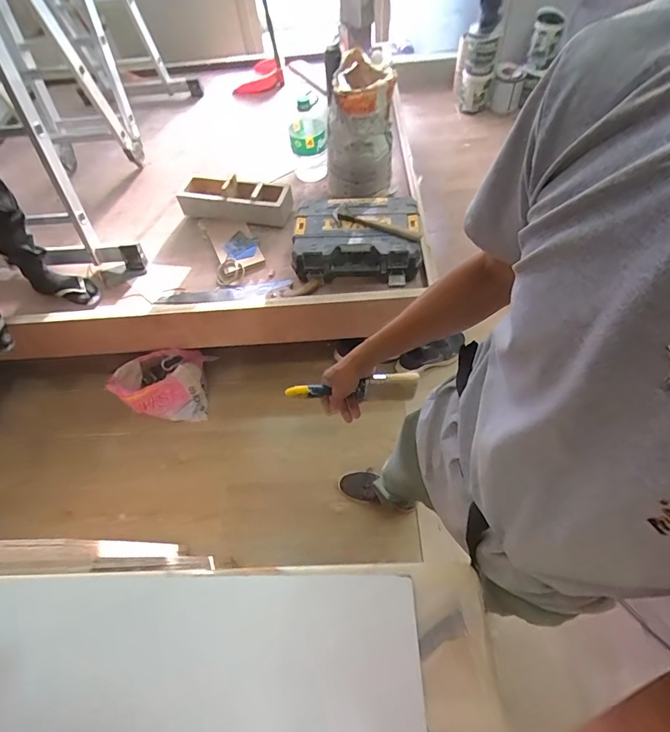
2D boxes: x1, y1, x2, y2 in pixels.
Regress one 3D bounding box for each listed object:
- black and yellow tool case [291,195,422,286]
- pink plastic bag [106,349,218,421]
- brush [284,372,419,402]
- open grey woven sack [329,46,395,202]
[{"bbox_3d":[0.070,-0.426,1.345,0.393,0.133,0.296,-3,57,3],"label":"black and yellow tool case"},{"bbox_3d":[-0.596,0.063,1.449,0.318,0.197,0.181,-6,57,1],"label":"pink plastic bag"},{"bbox_3d":[0.029,0.040,0.712,0.222,0.061,0.029,-4,57,7],"label":"brush"},{"bbox_3d":[0.081,-0.748,1.344,0.210,0.382,0.172,-2,57,3],"label":"open grey woven sack"}]

